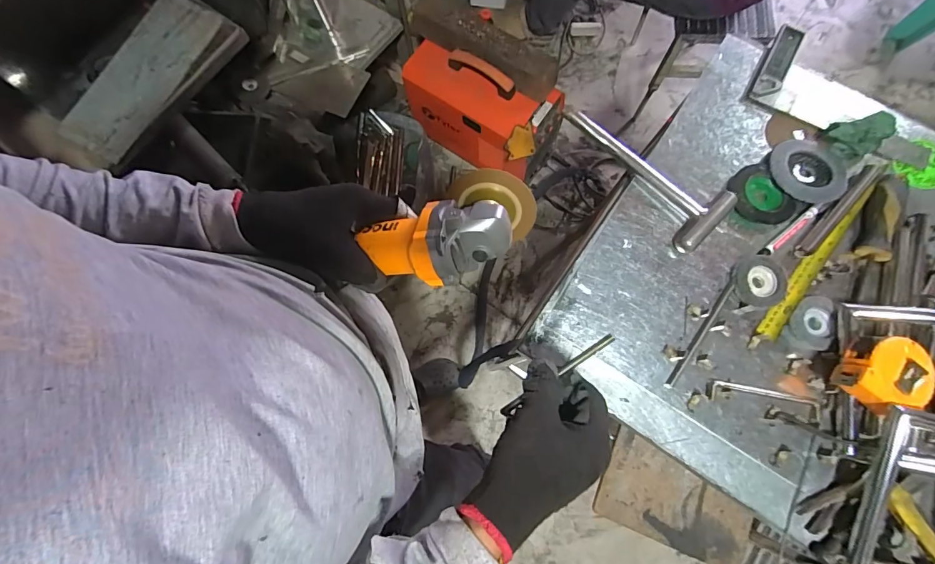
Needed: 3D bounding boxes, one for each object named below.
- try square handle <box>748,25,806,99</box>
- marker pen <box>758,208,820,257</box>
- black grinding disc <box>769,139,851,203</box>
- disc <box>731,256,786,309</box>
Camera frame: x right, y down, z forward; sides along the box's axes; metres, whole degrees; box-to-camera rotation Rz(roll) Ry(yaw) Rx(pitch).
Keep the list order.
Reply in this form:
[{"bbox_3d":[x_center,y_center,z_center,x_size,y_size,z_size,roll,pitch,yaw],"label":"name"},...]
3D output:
[{"bbox_3d":[0.427,-0.303,0.578,0.035,0.015,0.117,27,79,7],"label":"try square handle"},{"bbox_3d":[0.402,-0.061,0.525,0.092,0.009,0.014,-39,79,-7],"label":"marker pen"},{"bbox_3d":[0.444,-0.147,0.543,0.095,0.019,0.090,0,77,2],"label":"black grinding disc"},{"bbox_3d":[0.358,-0.001,0.514,0.061,0.009,0.064,0,77,2],"label":"disc"}]

